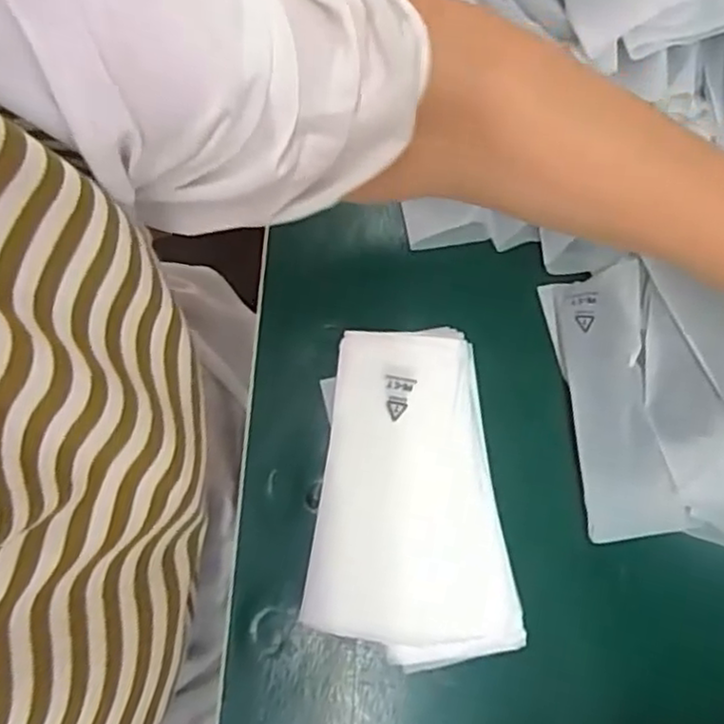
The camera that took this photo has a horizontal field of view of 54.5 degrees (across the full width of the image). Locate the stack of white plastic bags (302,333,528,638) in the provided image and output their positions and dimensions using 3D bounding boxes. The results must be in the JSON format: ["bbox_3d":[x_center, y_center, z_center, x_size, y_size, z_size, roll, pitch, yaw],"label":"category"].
[{"bbox_3d":[0.034,0.071,0.402,0.114,0.014,0.170,6,75,4],"label":"stack of white plastic bags"}]

